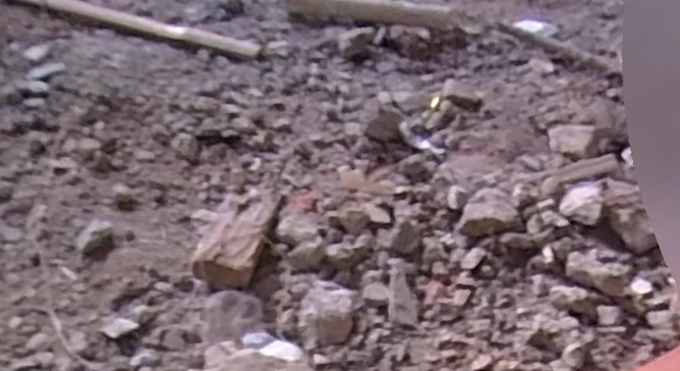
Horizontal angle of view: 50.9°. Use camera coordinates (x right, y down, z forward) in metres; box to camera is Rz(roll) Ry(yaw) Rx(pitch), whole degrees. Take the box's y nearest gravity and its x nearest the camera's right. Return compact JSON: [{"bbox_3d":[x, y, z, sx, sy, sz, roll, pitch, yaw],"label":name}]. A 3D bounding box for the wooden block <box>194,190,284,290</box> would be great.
[{"bbox_3d":[-0.091,0.043,0.647,0.054,0.024,0.122,9,38,8],"label":"wooden block"}]

